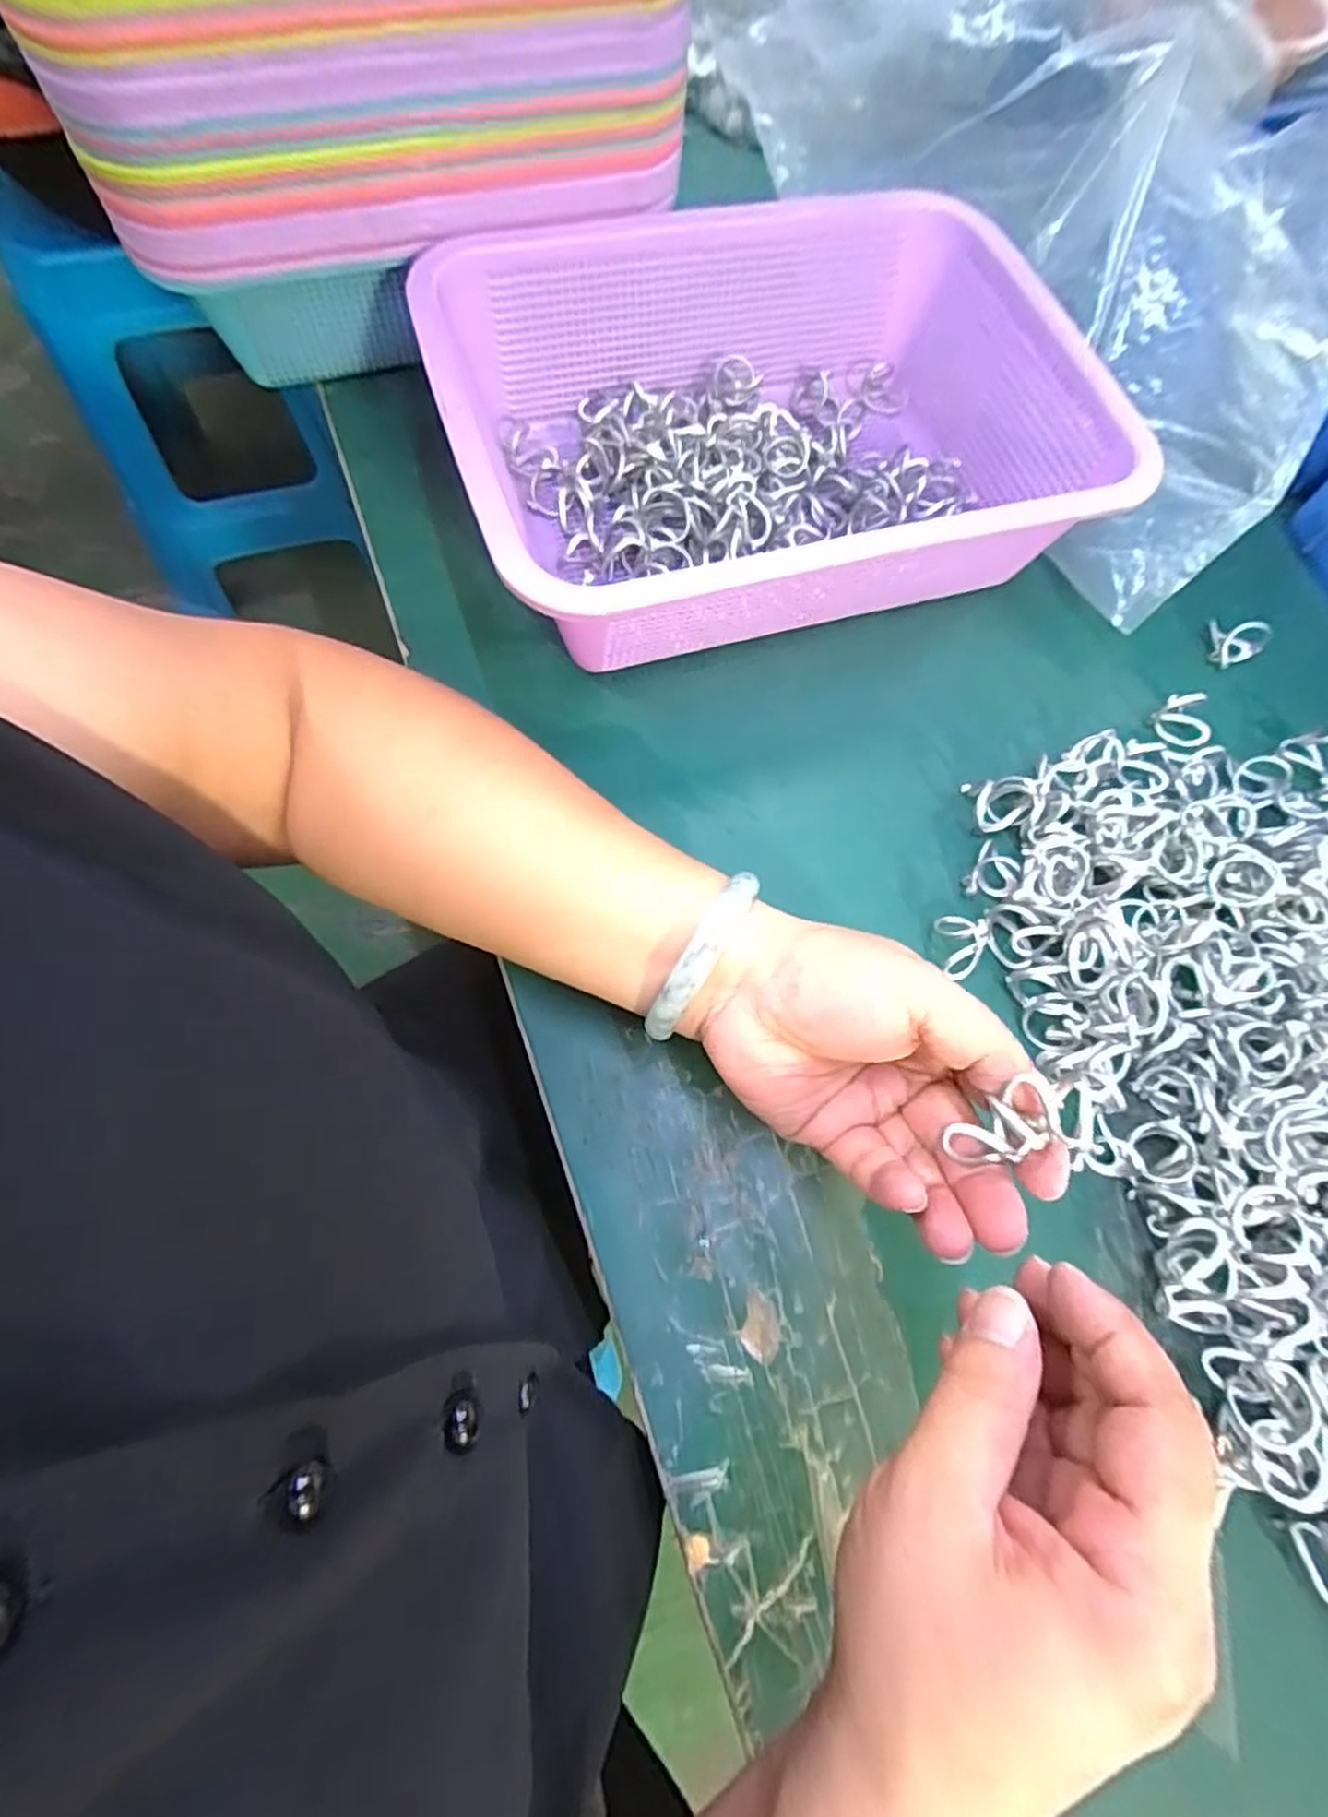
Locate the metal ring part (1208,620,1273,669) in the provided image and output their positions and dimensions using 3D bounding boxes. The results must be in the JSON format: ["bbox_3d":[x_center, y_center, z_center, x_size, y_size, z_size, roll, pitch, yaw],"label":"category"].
[{"bbox_3d":[0.300,-0.144,0.385,0.022,0.019,0.027,-35,75,-13],"label":"metal ring part"}]

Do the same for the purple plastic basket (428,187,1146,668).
[{"bbox_3d":[0.055,-0.230,0.360,0.307,0.088,0.221,-17,73,-10],"label":"purple plastic basket"}]

